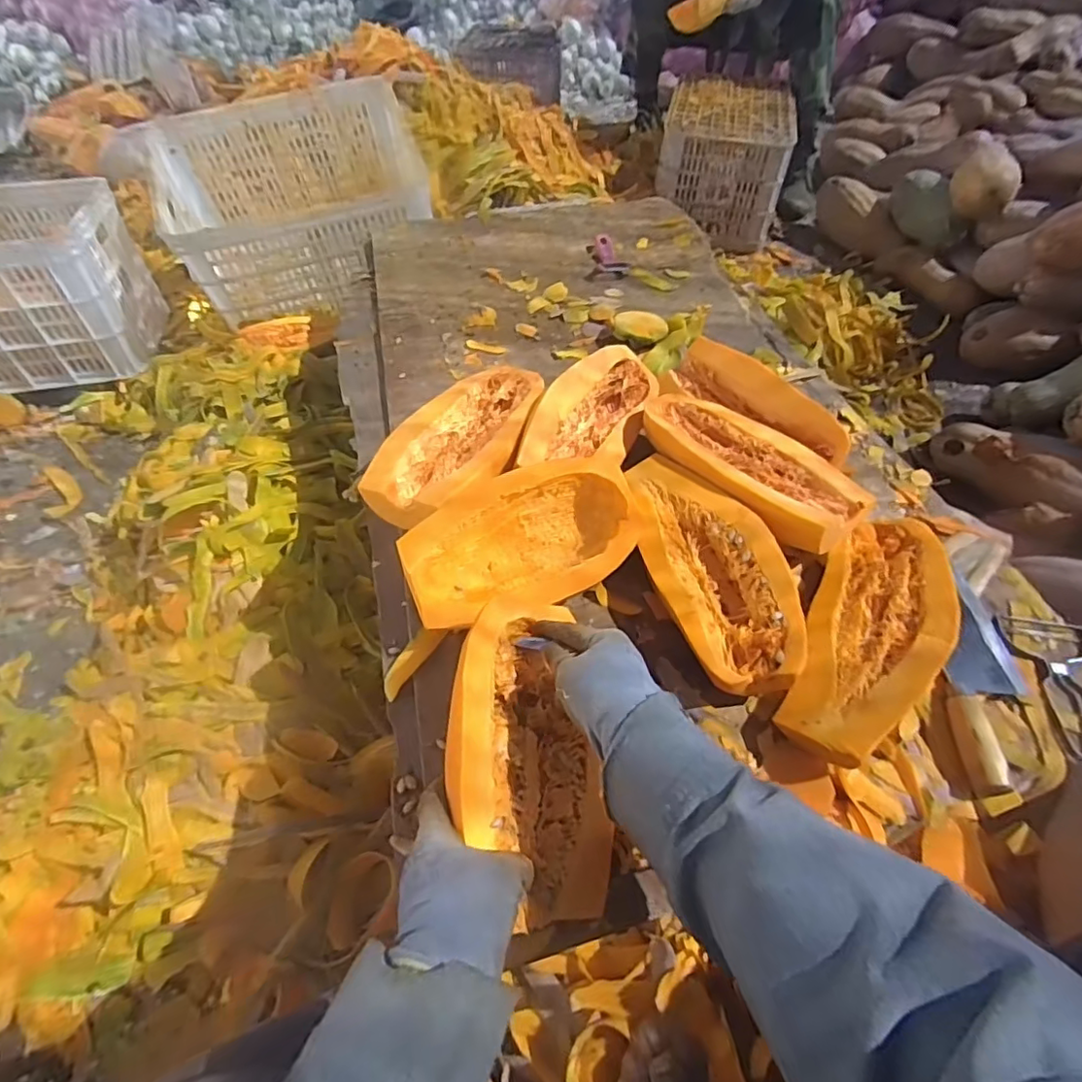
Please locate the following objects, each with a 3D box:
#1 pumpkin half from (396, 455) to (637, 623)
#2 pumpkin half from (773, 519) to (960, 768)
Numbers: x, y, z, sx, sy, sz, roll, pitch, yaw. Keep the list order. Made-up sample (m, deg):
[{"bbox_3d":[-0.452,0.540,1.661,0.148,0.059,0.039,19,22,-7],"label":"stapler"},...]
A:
[{"bbox_3d":[-0.013,0.003,0.582,0.226,0.073,0.133,-20,55,-15],"label":"pumpkin half"},{"bbox_3d":[0.329,0.101,0.563,0.119,0.070,0.279,9,48,44],"label":"pumpkin half"}]

